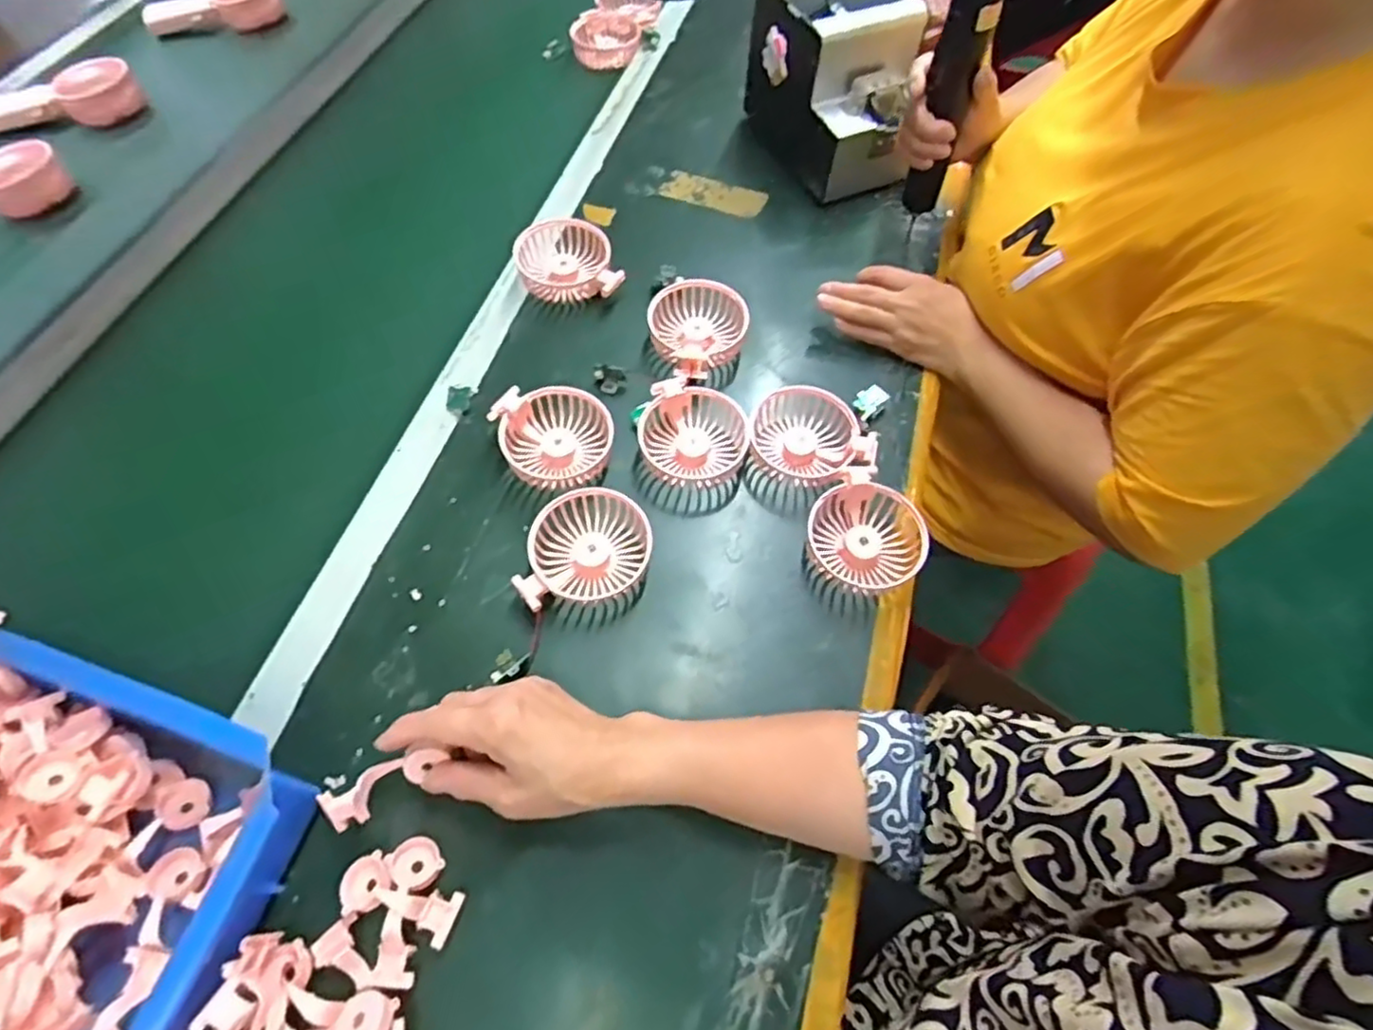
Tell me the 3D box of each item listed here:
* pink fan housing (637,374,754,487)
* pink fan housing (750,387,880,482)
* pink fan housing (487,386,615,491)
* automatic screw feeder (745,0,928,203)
[{"bbox_3d":[0.005,-0.068,0.580,0.087,0.047,0.083,2,60,-3],"label":"pink fan housing"},{"bbox_3d":[0.106,-0.065,0.576,0.104,0.031,0.084,17,61,6],"label":"pink fan housing"},{"bbox_3d":[-0.109,-0.062,0.571,0.094,0.039,0.083,-7,60,-8],"label":"pink fan housing"},{"bbox_3d":[0.165,-0.444,0.718,0.132,0.140,0.209,-21,62,-11],"label":"automatic screw feeder"}]

